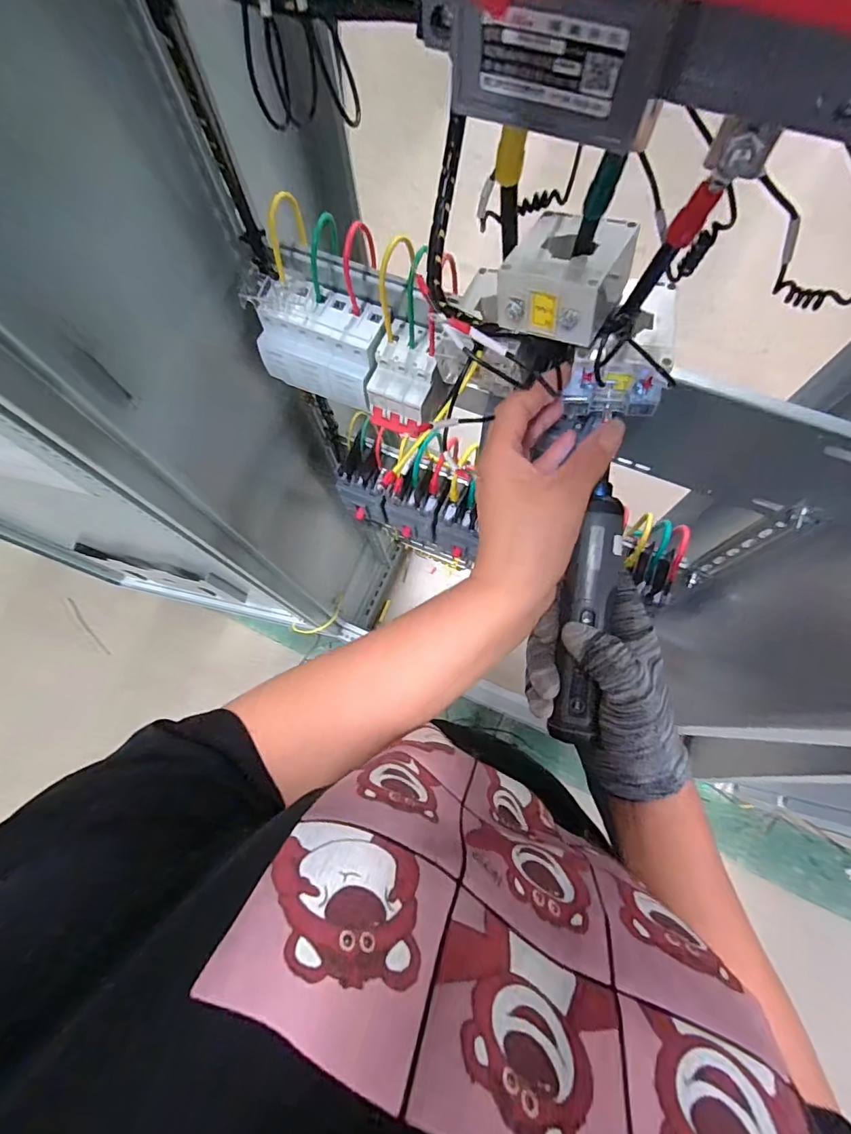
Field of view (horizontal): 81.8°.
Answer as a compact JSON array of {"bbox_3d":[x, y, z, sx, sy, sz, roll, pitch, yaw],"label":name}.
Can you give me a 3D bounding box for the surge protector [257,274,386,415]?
[{"bbox_3d":[-0.090,-0.206,0.452,0.111,0.071,0.067,25,76,9],"label":"surge protector"}]

